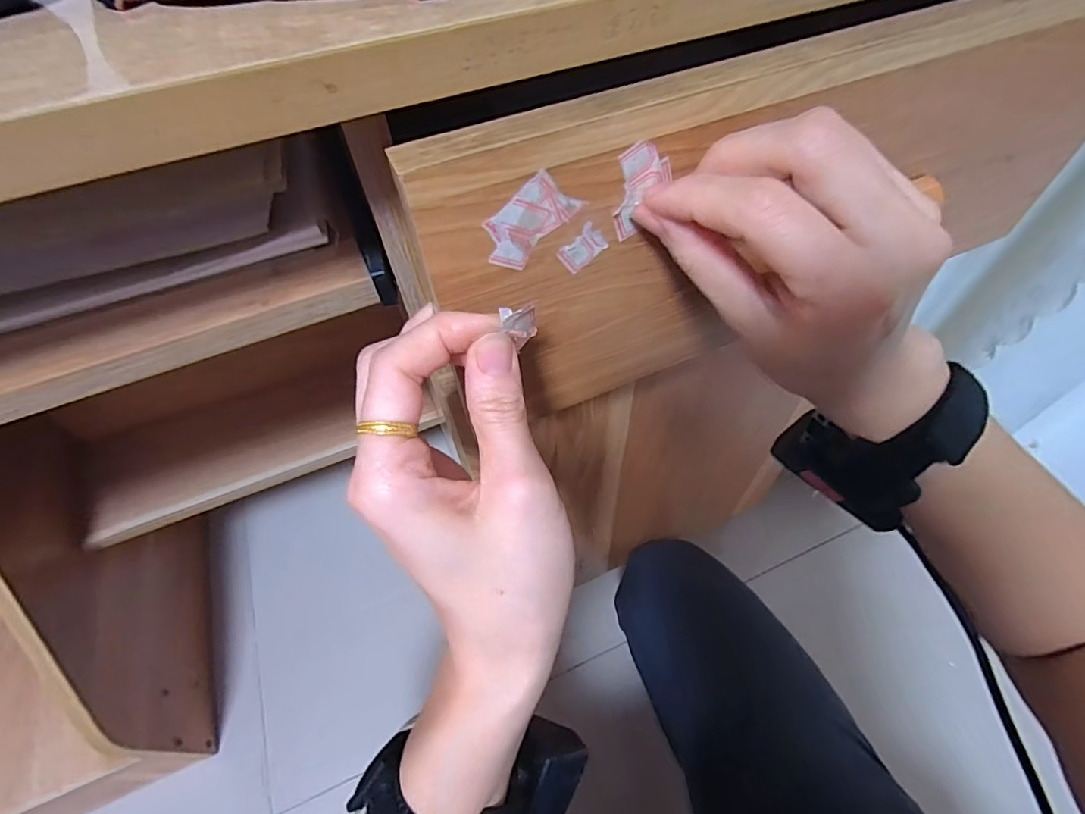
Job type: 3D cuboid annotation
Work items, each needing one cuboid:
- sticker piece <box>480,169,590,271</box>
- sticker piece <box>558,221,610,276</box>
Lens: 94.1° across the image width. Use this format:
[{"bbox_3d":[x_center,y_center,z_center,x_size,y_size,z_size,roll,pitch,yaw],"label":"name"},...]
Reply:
[{"bbox_3d":[-0.005,-0.065,0.176,0.035,0.024,0.004,-40,54,14],"label":"sticker piece"},{"bbox_3d":[0.015,-0.061,0.195,0.018,0.016,0.004,-38,55,14],"label":"sticker piece"}]

